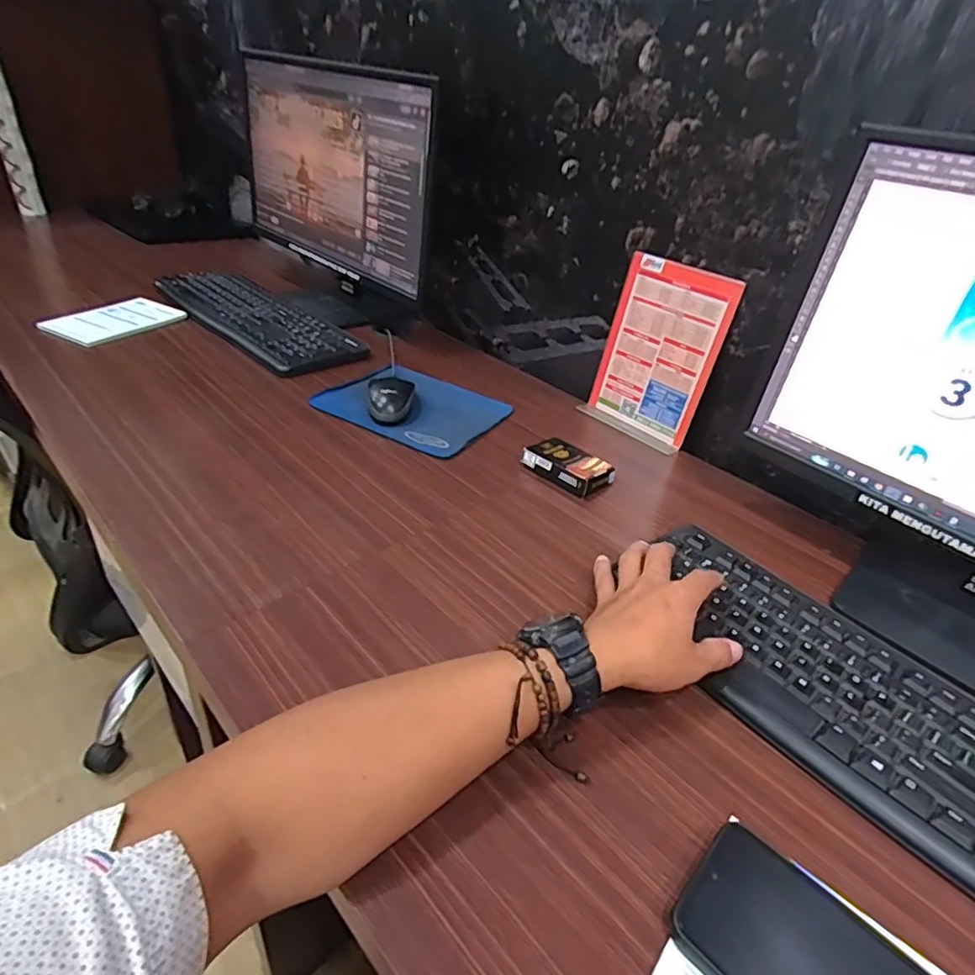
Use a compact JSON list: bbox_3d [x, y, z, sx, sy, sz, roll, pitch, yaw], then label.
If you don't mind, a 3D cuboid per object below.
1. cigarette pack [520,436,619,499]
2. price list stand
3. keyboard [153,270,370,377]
[{"bbox_3d":[0.092,-0.025,0.665,0.090,0.024,0.064,31,42,30],"label":"cigarette pack"},{"bbox_3d":[0.217,-0.169,0.749,0.048,0.214,0.147,-26,47,-38],"label":"price list stand"},{"bbox_3d":[-0.373,-0.281,0.938,0.441,0.020,0.156,33,43,32],"label":"keyboard"}]

